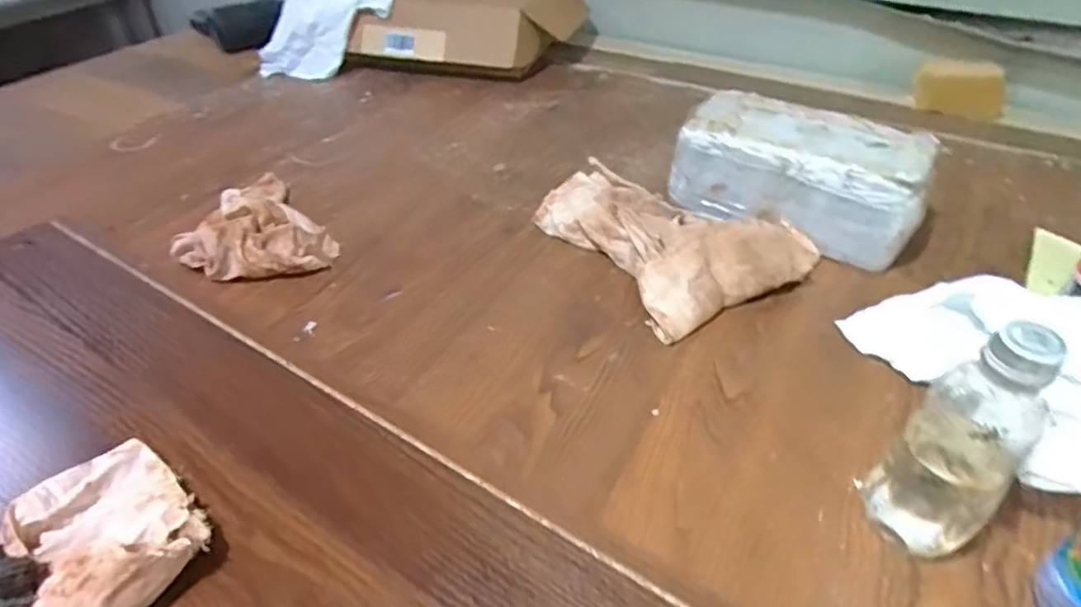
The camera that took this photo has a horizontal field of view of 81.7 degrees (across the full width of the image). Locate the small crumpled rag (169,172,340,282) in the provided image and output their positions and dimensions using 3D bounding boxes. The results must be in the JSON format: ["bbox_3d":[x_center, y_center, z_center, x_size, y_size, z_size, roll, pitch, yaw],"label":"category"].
[{"bbox_3d":[-0.284,-0.071,0.622,0.152,0.062,0.095,4,41,4],"label":"small crumpled rag"}]

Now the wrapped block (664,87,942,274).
[{"bbox_3d":[0.263,-0.136,0.656,0.241,0.110,0.143,18,44,19],"label":"wrapped block"}]

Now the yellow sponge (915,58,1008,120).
[{"bbox_3d":[0.595,-0.302,0.888,0.116,0.070,0.042,22,45,26],"label":"yellow sponge"}]

